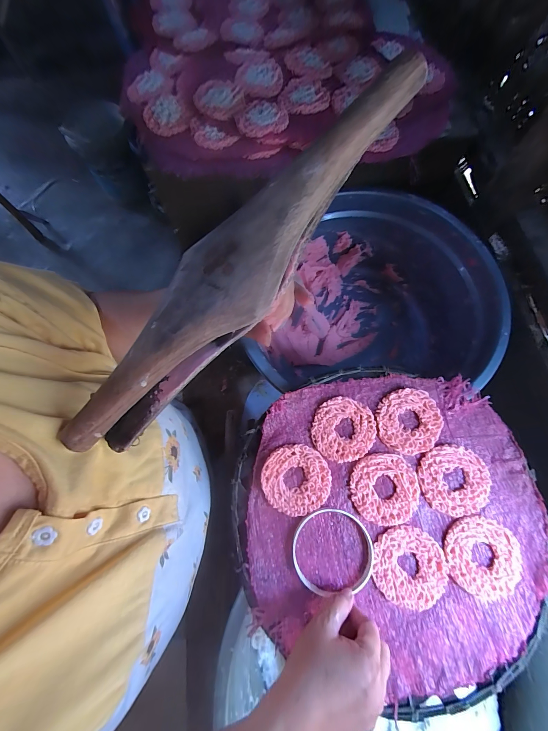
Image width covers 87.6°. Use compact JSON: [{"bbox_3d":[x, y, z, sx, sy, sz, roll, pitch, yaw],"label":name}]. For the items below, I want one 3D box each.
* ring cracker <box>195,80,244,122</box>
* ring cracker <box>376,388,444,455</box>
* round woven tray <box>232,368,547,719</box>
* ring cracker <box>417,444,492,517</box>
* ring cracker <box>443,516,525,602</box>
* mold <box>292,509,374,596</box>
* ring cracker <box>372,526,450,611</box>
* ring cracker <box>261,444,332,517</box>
[{"bbox_3d":[-0.085,-0.414,0.444,0.073,0.011,0.066,28,74,10],"label":"ring cracker"},{"bbox_3d":[0.171,0.071,0.362,0.081,0.004,0.075,-27,76,-6],"label":"ring cracker"},{"bbox_3d":[0.130,0.167,0.334,0.342,0.018,0.325,0,75,1],"label":"round woven tray"},{"bbox_3d":[0.218,0.138,0.345,0.079,0.008,0.078,-11,75,-2],"label":"ring cracker"},{"bbox_3d":[0.236,0.214,0.320,0.082,0.005,0.079,0,75,1],"label":"ring cracker"},{"bbox_3d":[0.066,0.207,0.321,0.091,0.010,0.082,-9,75,-2],"label":"mold"},{"bbox_3d":[0.153,0.225,0.318,0.079,0.004,0.077,0,75,1],"label":"ring cracker"},{"bbox_3d":[0.026,0.136,0.341,0.079,0.009,0.076,0,75,1],"label":"ring cracker"}]

